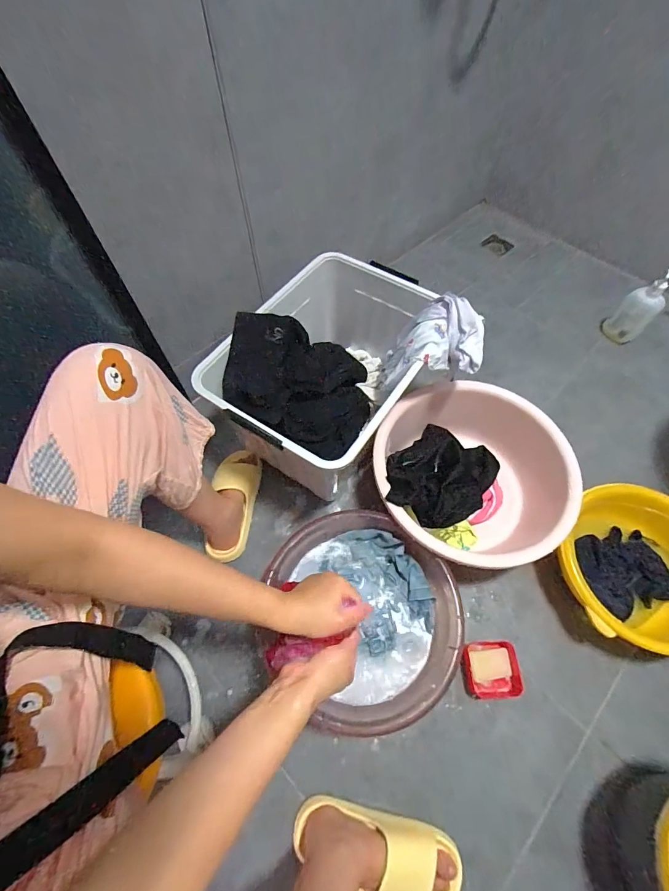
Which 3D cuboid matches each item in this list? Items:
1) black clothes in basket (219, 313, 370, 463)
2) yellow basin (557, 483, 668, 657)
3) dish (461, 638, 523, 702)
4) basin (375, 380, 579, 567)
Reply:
[{"bbox_3d":[-0.051,-0.152,0.818,0.260,0.252,0.314,19,64,9],"label":"black clothes in basket"},{"bbox_3d":[0.568,0.239,0.720,0.262,0.105,0.287,32,67,15],"label":"yellow basin"},{"bbox_3d":[0.284,0.409,0.682,0.095,0.035,0.092,0,63,-1],"label":"dish"},{"bbox_3d":[0.275,0.068,0.803,0.366,0.189,0.382,0,63,-1],"label":"basin"}]

